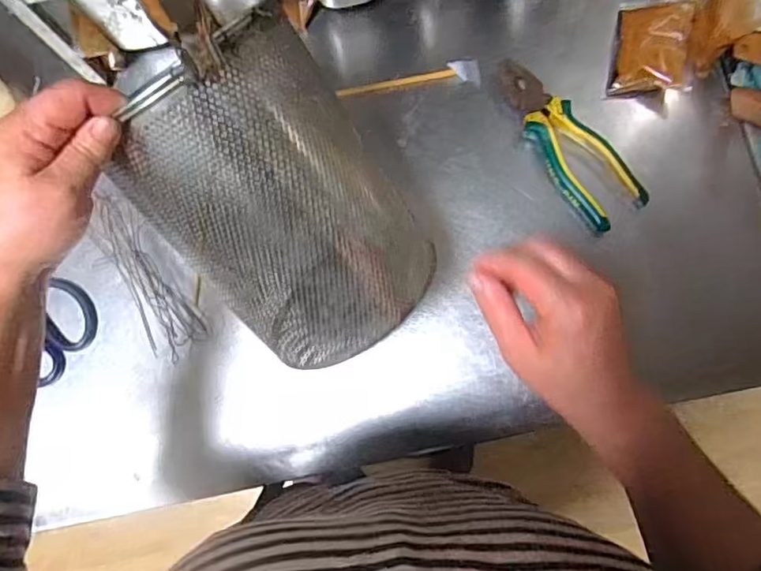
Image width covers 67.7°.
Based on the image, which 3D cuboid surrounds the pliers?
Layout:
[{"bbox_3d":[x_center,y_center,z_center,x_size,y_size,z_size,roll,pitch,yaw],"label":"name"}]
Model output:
[{"bbox_3d":[0.183,-0.146,0.565,0.065,0.017,0.192,-34,81,-2],"label":"pliers"}]

